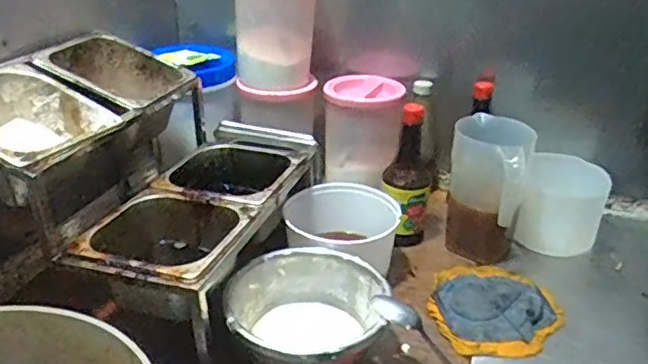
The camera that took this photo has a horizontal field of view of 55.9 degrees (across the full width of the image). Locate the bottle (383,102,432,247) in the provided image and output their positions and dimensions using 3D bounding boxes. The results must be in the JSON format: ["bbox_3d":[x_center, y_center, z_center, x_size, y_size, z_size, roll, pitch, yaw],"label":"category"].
[{"bbox_3d":[0.125,-0.008,0.908,0.071,0.203,0.062,10,28,16],"label":"bottle"}]

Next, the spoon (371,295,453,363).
[{"bbox_3d":[0.124,0.188,0.658,0.185,0.037,0.025,45,43,14],"label":"spoon"}]

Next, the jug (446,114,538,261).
[{"bbox_3d":[0.248,0.004,0.922,0.113,0.172,0.148,9,28,16],"label":"jug"}]

